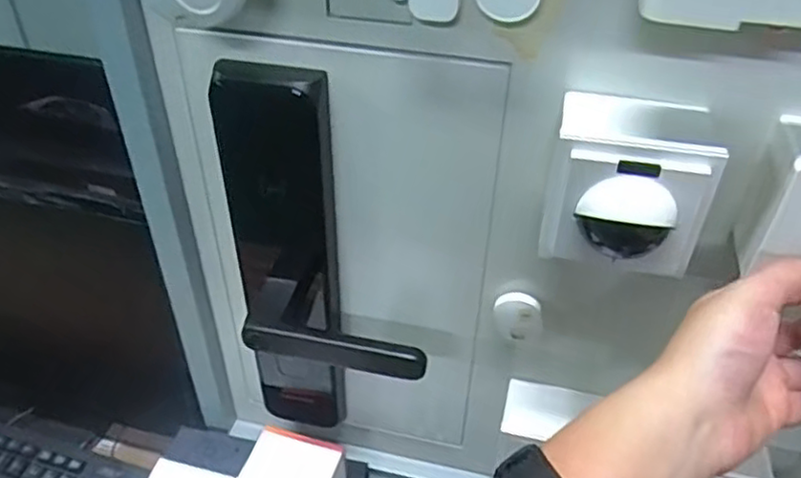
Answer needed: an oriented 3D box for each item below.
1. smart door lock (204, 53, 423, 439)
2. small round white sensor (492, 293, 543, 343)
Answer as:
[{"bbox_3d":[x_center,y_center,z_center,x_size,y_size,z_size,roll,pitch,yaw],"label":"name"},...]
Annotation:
[{"bbox_3d":[-0.060,0.051,0.511,0.137,0.352,0.071,4,40,5],"label":"smart door lock"},{"bbox_3d":[0.092,0.061,0.519,0.037,0.044,0.013,10,41,12],"label":"small round white sensor"}]

